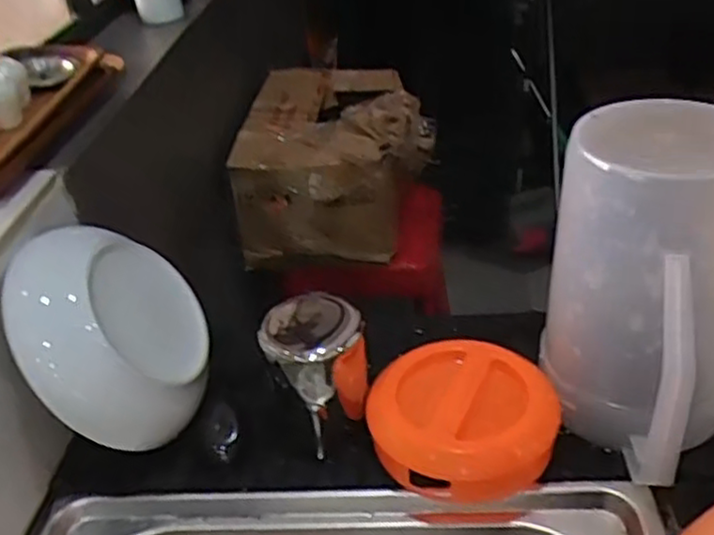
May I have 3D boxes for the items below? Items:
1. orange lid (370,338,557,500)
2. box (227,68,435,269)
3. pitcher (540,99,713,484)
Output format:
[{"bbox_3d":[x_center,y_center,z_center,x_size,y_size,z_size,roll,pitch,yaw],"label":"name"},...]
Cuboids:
[{"bbox_3d":[0.087,0.122,0.602,0.151,0.046,0.140,5,35,16],"label":"orange lid"},{"bbox_3d":[-0.029,-0.204,1.315,0.313,0.178,0.453,-1,34,8],"label":"box"},{"bbox_3d":[0.219,0.019,0.548,0.141,0.228,0.163,12,38,24],"label":"pitcher"}]

